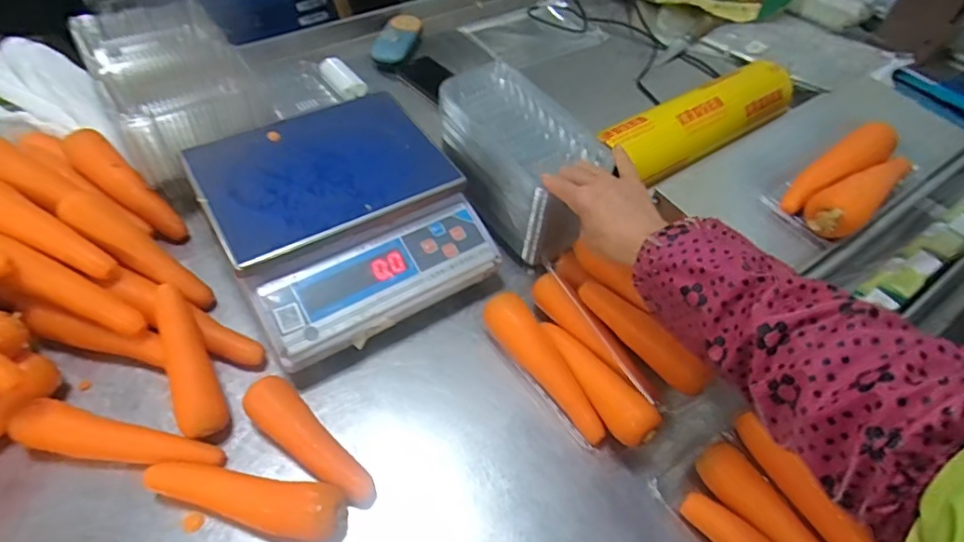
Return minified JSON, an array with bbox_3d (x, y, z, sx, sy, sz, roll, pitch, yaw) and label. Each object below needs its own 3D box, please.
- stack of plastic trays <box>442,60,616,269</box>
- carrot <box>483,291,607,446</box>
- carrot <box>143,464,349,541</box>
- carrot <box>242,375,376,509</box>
[{"bbox_3d":[0.043,-0.145,0.708,0.119,0.144,0.217,-30,60,-26],"label":"stack of plastic trays"},{"bbox_3d":[0.069,0.104,0.585,0.045,0.051,0.186,-28,59,-25],"label":"carrot"},{"bbox_3d":[-0.210,0.207,0.484,0.180,0.038,0.050,13,51,4],"label":"carrot"},{"bbox_3d":[-0.167,0.168,0.521,0.157,0.043,0.045,36,57,21],"label":"carrot"}]

